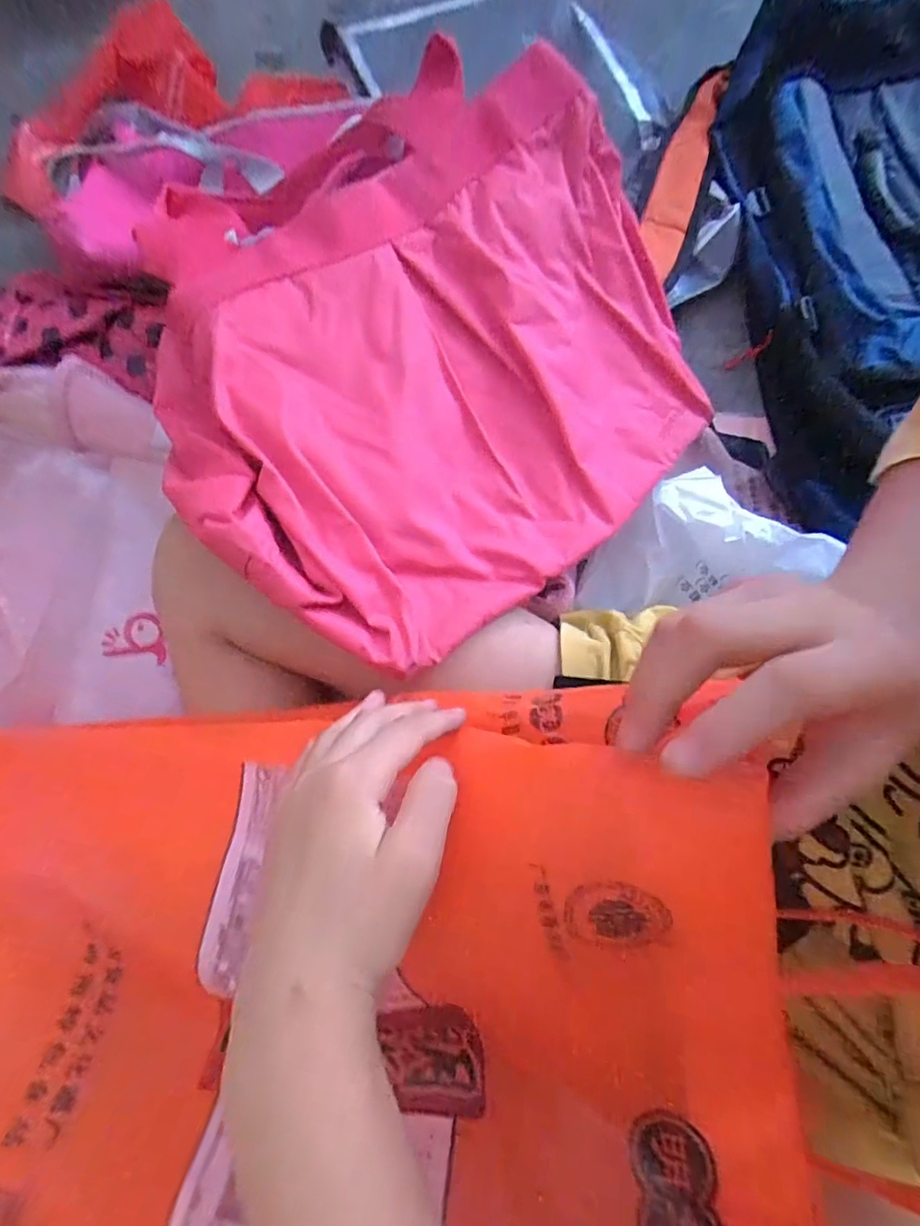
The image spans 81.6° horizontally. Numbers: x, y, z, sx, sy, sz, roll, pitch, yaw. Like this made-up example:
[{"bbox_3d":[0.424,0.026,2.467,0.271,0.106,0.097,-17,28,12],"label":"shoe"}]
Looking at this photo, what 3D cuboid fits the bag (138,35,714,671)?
[{"bbox_3d":[-0.007,-0.173,0.365,0.298,0.125,0.392,40,81,10],"label":"bag"}]

